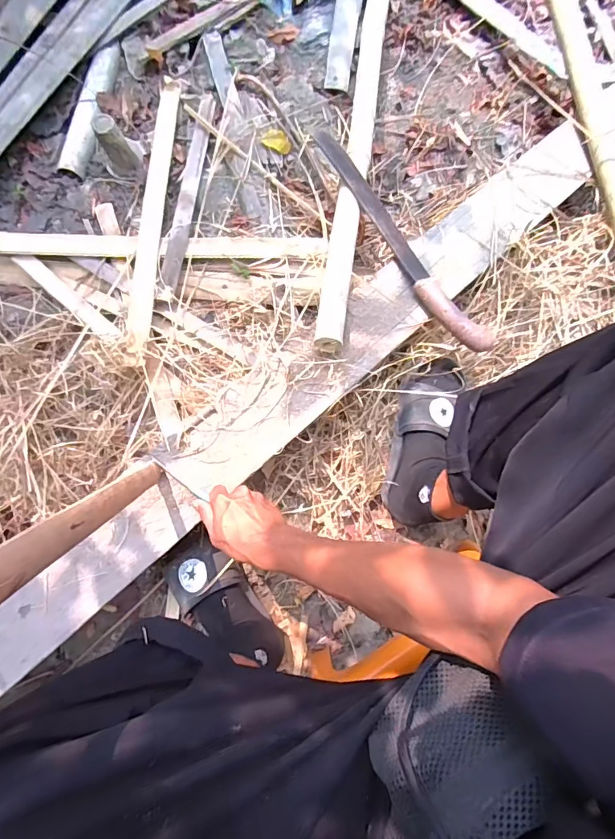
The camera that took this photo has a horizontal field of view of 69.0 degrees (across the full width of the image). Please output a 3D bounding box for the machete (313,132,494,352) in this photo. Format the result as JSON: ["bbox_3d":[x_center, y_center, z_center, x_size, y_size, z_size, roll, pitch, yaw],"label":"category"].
[{"bbox_3d":[0.126,-0.256,0.637,0.045,0.025,0.394,-33,78,-4],"label":"machete"}]

